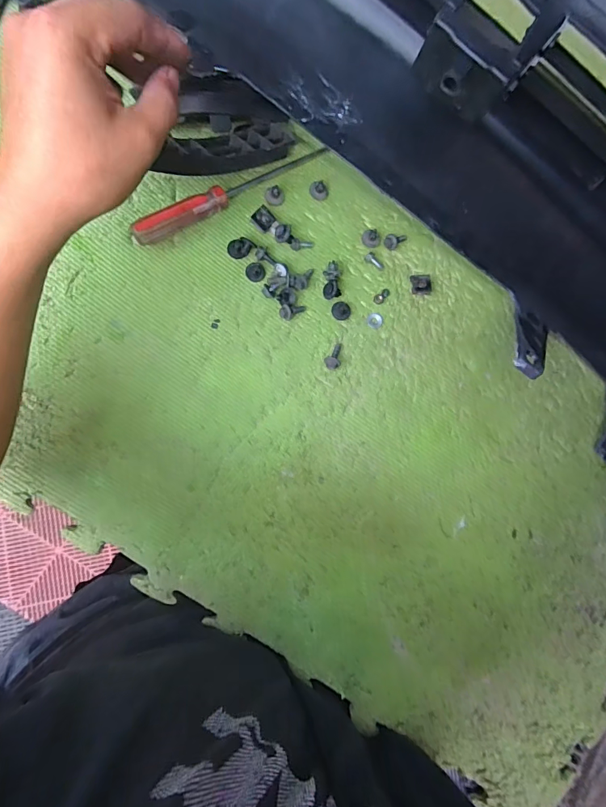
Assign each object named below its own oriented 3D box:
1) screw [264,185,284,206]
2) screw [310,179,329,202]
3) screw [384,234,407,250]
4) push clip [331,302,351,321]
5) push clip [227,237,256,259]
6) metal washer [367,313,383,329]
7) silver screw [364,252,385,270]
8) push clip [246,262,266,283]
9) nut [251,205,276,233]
[{"bbox_3d":[-0.029,-0.212,0.418,0.019,0.011,0.017,7,83,-11],"label":"screw"},{"bbox_3d":[0.017,-0.222,0.426,0.019,0.013,0.015,22,80,-9],"label":"screw"},{"bbox_3d":[0.099,-0.172,0.434,0.028,0.013,0.015,-21,87,-24],"label":"screw"},{"bbox_3d":[0.039,-0.094,0.414,0.019,0.016,0.017,20,83,-3],"label":"push clip"},{"bbox_3d":[-0.061,-0.153,0.404,0.026,0.012,0.016,14,81,-10],"label":"push clip"},{"bbox_3d":[0.075,-0.085,0.423,0.016,0.004,0.015,1,84,-12],"label":"metal washer"},{"bbox_3d":[0.076,-0.150,0.431,0.024,0.006,0.010,32,82,-17],"label":"silver screw"},{"bbox_3d":[-0.047,-0.132,0.407,0.019,0.010,0.018,1,84,-12],"label":"push clip"},{"bbox_3d":[-0.039,-0.185,0.411,0.019,0.011,0.020,-37,92,-13],"label":"nut"}]

